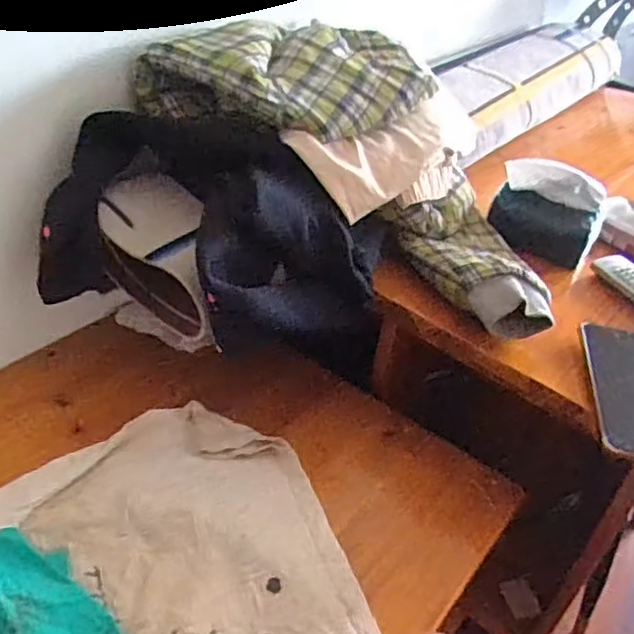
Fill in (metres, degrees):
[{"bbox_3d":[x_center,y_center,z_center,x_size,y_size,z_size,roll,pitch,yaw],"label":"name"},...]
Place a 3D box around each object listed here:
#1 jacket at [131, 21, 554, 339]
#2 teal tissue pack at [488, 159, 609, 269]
[{"bbox_3d":[0.070,-0.185,0.710,0.430,0.184,0.266,22,39,18],"label":"jacket"},{"bbox_3d":[0.271,-0.124,0.771,0.124,0.084,0.075,21,39,18],"label":"teal tissue pack"}]

